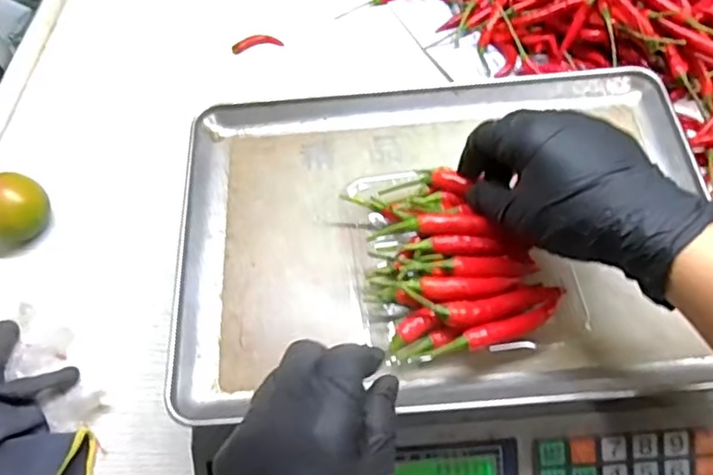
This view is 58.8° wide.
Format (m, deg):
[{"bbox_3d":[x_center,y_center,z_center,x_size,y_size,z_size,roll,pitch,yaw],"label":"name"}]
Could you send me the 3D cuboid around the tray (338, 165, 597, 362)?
[{"bbox_3d":[0.062,0.010,0.384,0.124,0.043,0.120,-10,60,-2],"label":"tray"}]

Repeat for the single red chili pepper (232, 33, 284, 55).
[{"bbox_3d":[-0.106,-0.206,0.671,0.052,0.007,0.018,-16,60,-5],"label":"single red chili pepper"}]

